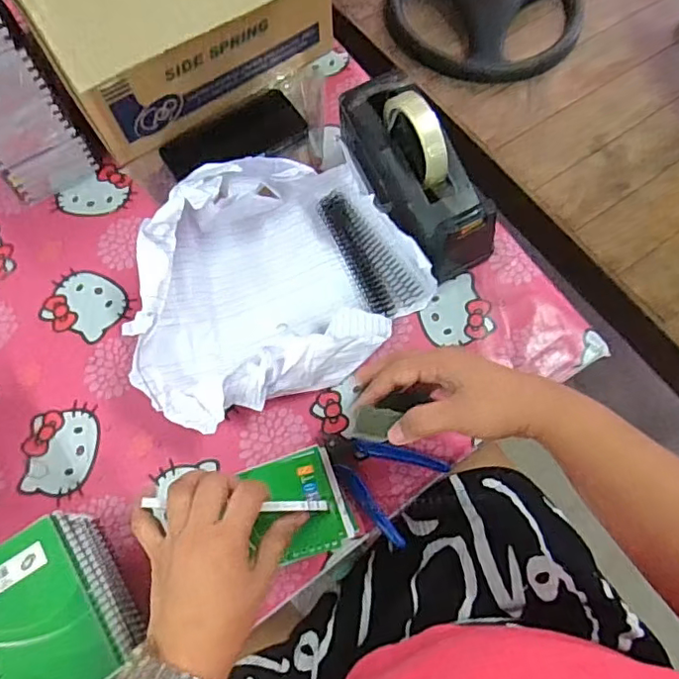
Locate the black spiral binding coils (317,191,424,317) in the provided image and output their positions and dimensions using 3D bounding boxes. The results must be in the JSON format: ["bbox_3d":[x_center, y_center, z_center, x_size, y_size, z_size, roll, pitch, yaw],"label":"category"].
[{"bbox_3d":[0.029,-0.096,0.612,0.055,0.013,0.151,-26,70,-9],"label":"black spiral binding coils"}]

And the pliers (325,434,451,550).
[{"bbox_3d":[0.033,0.123,0.527,0.107,0.013,0.086,32,72,13],"label":"pliers"}]

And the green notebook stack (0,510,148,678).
[{"bbox_3d":[-0.225,0.222,0.468,0.101,0.068,0.135,-32,71,-11],"label":"green notebook stack"}]

